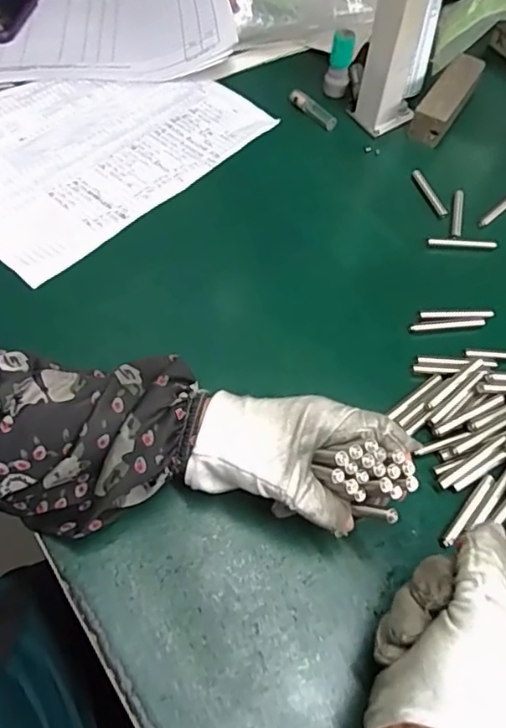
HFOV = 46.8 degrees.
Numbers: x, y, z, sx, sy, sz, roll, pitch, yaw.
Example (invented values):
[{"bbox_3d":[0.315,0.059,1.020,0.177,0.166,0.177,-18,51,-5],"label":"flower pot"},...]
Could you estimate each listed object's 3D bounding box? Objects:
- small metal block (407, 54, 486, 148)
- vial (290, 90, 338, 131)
[{"bbox_3d":[0.196,-0.267,0.585,0.037,0.032,0.124,27,58,13],"label":"small metal block"},{"bbox_3d":[0.060,-0.251,0.575,0.016,0.013,0.058,-36,66,-25],"label":"vial"}]

